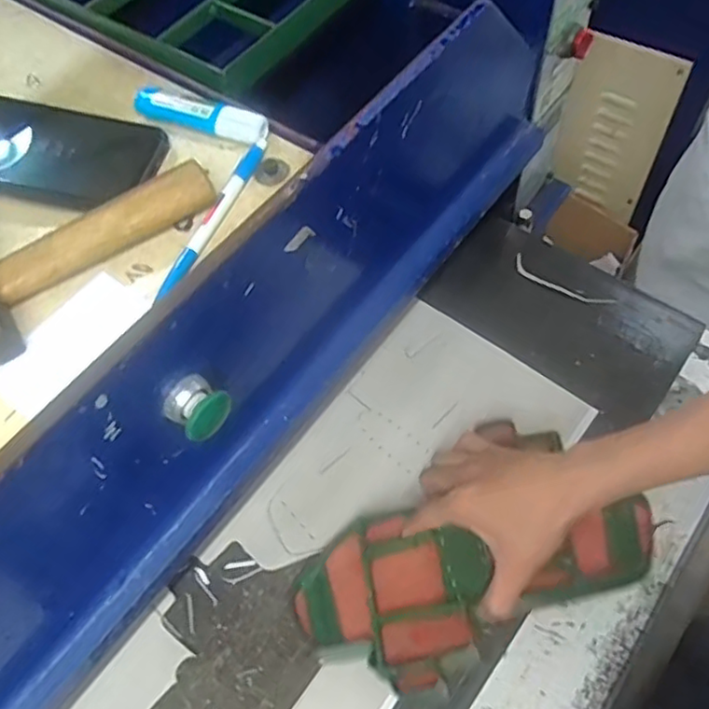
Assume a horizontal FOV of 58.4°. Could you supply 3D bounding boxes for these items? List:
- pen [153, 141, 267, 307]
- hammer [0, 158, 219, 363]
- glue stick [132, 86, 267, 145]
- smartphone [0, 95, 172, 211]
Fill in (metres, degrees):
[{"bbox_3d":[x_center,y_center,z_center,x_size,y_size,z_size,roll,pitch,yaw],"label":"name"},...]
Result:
[{"bbox_3d":[-0.088,-0.089,0.402,0.016,0.013,0.132,17,64,14],"label":"pen"},{"bbox_3d":[-0.178,-0.078,0.394,0.166,0.029,0.097,-41,66,-17],"label":"hammer"},{"bbox_3d":[-0.109,-0.169,0.443,0.103,0.022,0.022,19,64,15],"label":"glue stick"},{"bbox_3d":[-0.213,-0.140,0.432,0.162,0.012,0.072,9,74,4],"label":"smartphone"}]

